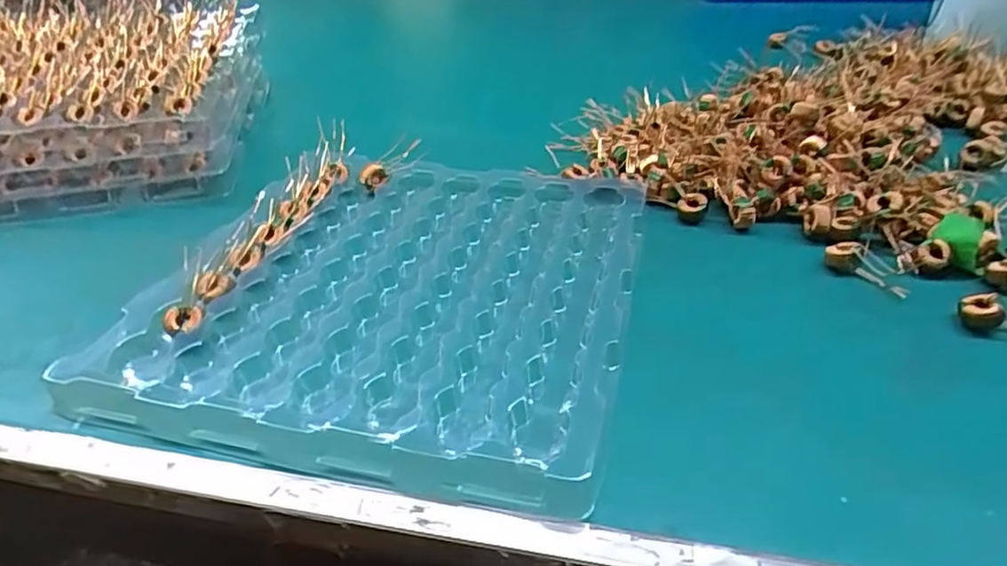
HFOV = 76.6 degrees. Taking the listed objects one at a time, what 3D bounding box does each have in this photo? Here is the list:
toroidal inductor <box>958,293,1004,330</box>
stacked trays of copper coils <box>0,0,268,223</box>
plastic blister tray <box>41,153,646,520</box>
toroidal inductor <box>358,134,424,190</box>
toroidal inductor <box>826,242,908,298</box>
[{"bbox_3d":[0.275,0.017,0.368,0.022,0.016,0.021,31,50,33],"label":"toroidal inductor"},{"bbox_3d":[-0.390,-0.184,0.595,0.278,0.067,0.311,-6,39,-6],"label":"stacked trays of copper coils"},{"bbox_3d":[-0.065,-0.005,0.405,0.282,0.023,0.284,9,42,12],"label":"plastic blister tray"},{"bbox_3d":[-0.090,-0.100,0.528,0.027,0.019,0.058,29,47,32],"label":"toroidal inductor"},{"bbox_3d":[0.238,-0.013,0.412,0.025,0.015,0.052,-31,47,-32],"label":"toroidal inductor"}]

